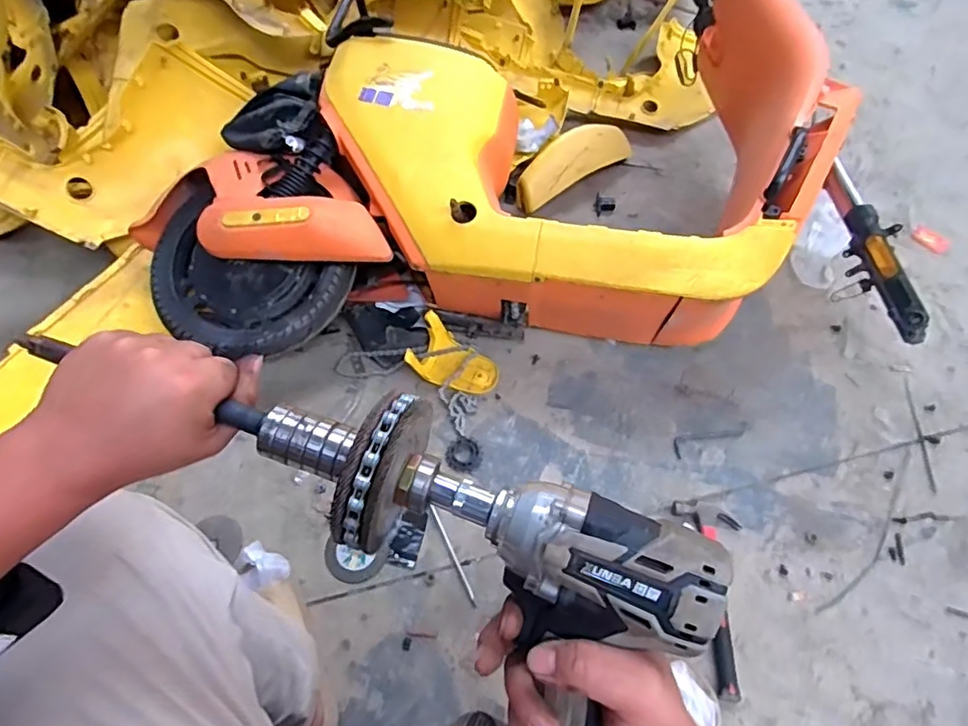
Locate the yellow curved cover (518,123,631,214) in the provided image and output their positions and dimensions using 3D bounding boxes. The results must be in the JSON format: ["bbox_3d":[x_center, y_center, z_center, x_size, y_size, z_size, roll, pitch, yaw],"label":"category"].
[{"bbox_3d":[0.198,-0.462,1.269,0.288,0.092,0.087,-33,64,-15],"label":"yellow curved cover"}]

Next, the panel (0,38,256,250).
[{"bbox_3d":[-0.834,-0.418,1.016,0.742,0.085,0.381,-1,98,-24],"label":"panel"}]

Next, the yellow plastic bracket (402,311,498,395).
[{"bbox_3d":[-0.055,-0.005,1.052,0.164,0.056,0.106,25,64,16],"label":"yellow plastic bracket"}]

